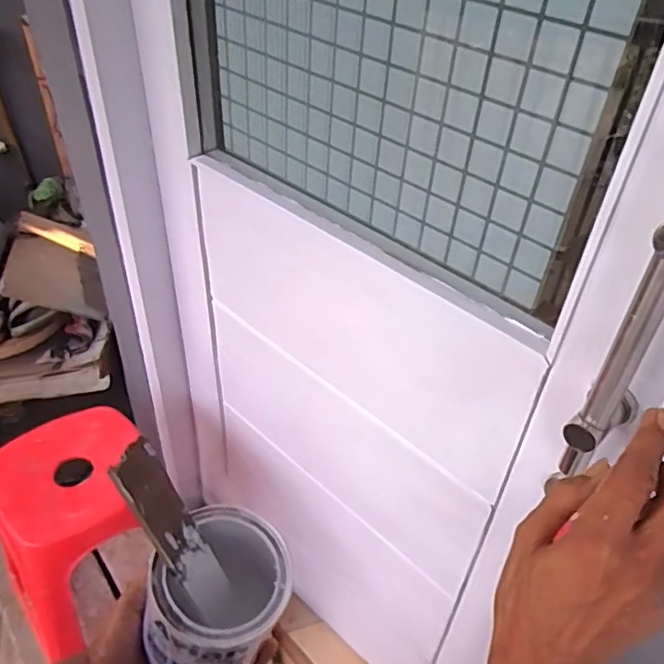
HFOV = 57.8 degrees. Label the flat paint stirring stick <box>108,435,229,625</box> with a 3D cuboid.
[{"bbox_3d":[-0.114,0.149,0.443,0.008,0.165,0.037,2,35,32],"label":"flat paint stirring stick"}]

